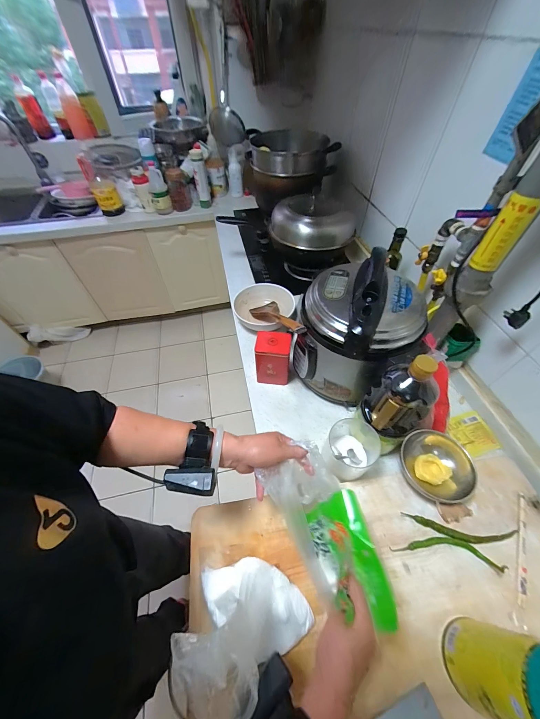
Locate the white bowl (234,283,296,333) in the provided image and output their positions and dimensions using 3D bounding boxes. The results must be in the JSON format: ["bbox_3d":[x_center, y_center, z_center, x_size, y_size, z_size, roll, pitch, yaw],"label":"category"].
[{"bbox_3d":[-0.020,-0.164,0.860,0.184,0.060,0.192,0,53,0],"label":"white bowl"}]

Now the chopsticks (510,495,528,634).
[{"bbox_3d":[0.448,0.346,0.480,0.019,0.006,0.222,24,57,17],"label":"chopsticks"}]

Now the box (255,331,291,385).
[{"bbox_3d":[0.008,0.000,0.699,0.084,0.144,0.065,7,54,6],"label":"box"}]

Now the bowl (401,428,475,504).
[{"bbox_3d":[0.335,0.218,0.546,0.119,0.061,0.135,-28,58,-19],"label":"bowl"}]

